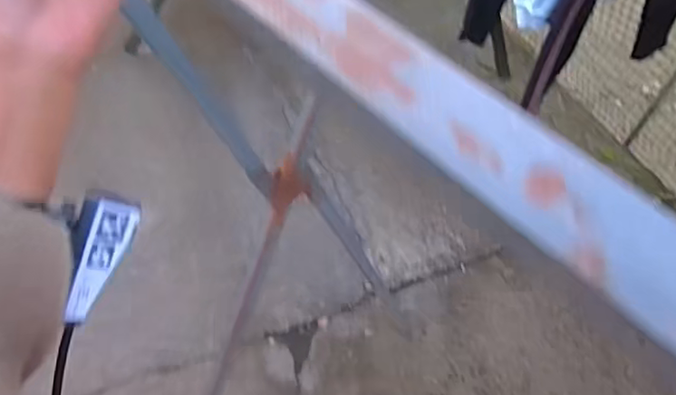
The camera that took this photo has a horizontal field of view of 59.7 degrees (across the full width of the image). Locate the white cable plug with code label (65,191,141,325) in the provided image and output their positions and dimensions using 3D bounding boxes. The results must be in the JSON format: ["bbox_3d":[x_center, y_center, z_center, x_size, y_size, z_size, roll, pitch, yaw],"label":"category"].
[{"bbox_3d":[-0.130,0.029,0.305,0.016,0.031,0.067,20,82,43],"label":"white cable plug with code label"}]

